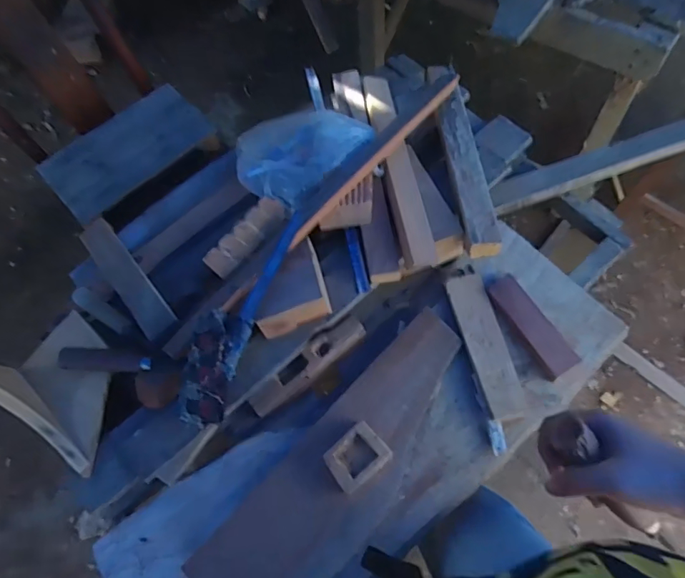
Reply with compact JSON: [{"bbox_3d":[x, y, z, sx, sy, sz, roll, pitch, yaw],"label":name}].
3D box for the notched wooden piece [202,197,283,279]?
[{"bbox_3d":[-0.152,-0.087,0.782,0.043,0.027,0.148,37,71,18],"label":"notched wooden piece"}]

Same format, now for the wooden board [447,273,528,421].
[{"bbox_3d":[0.228,0.084,0.780,0.060,0.019,0.238,-12,64,-3],"label":"wooden board"}]

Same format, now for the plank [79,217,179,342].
[{"bbox_3d":[-0.356,-0.023,0.810,0.055,0.011,0.294,-41,58,-8],"label":"plank"}]

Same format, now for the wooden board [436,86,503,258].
[{"bbox_3d":[0.210,-0.213,0.847,0.056,0.027,0.340,-5,64,0],"label":"wooden board"}]

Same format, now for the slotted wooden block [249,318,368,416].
[{"bbox_3d":[-0.055,0.123,0.801,0.215,0.028,0.050,-37,92,-11],"label":"slotted wooden block"}]

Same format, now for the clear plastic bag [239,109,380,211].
[{"bbox_3d":[-0.085,-0.252,0.866,0.215,0.063,0.190,-41,69,-16],"label":"clear plastic bag"}]

